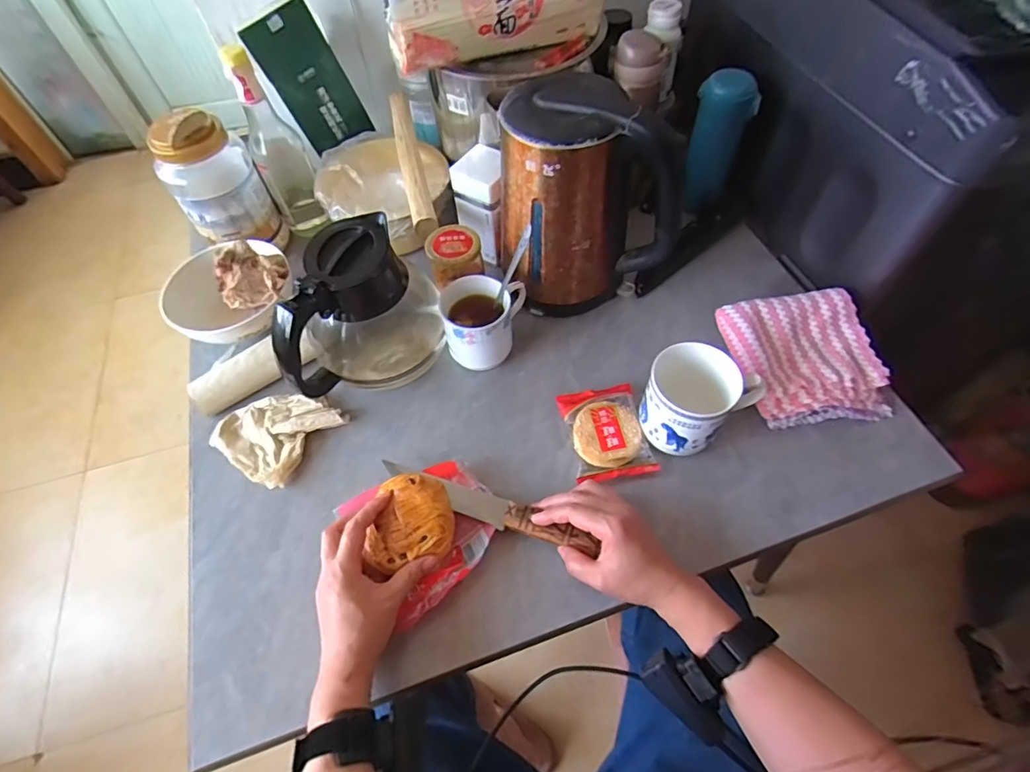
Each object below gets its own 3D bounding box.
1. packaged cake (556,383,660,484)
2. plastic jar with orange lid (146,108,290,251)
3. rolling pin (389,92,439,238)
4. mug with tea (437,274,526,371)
[{"bbox_3d":[0.101,0.051,0.572,0.084,0.019,0.108,-10,58,-3],"label":"packaged cake"},{"bbox_3d":[-0.381,-0.259,0.656,0.103,0.185,0.091,-30,62,-15],"label":"plastic jar with orange lid"},{"bbox_3d":[-0.139,-0.299,0.683,0.029,0.032,0.276,-13,59,-6],"label":"rolling pin"},{"bbox_3d":[-0.035,-0.065,0.603,0.093,0.096,0.087,-4,58,0],"label":"mug with tea"}]

